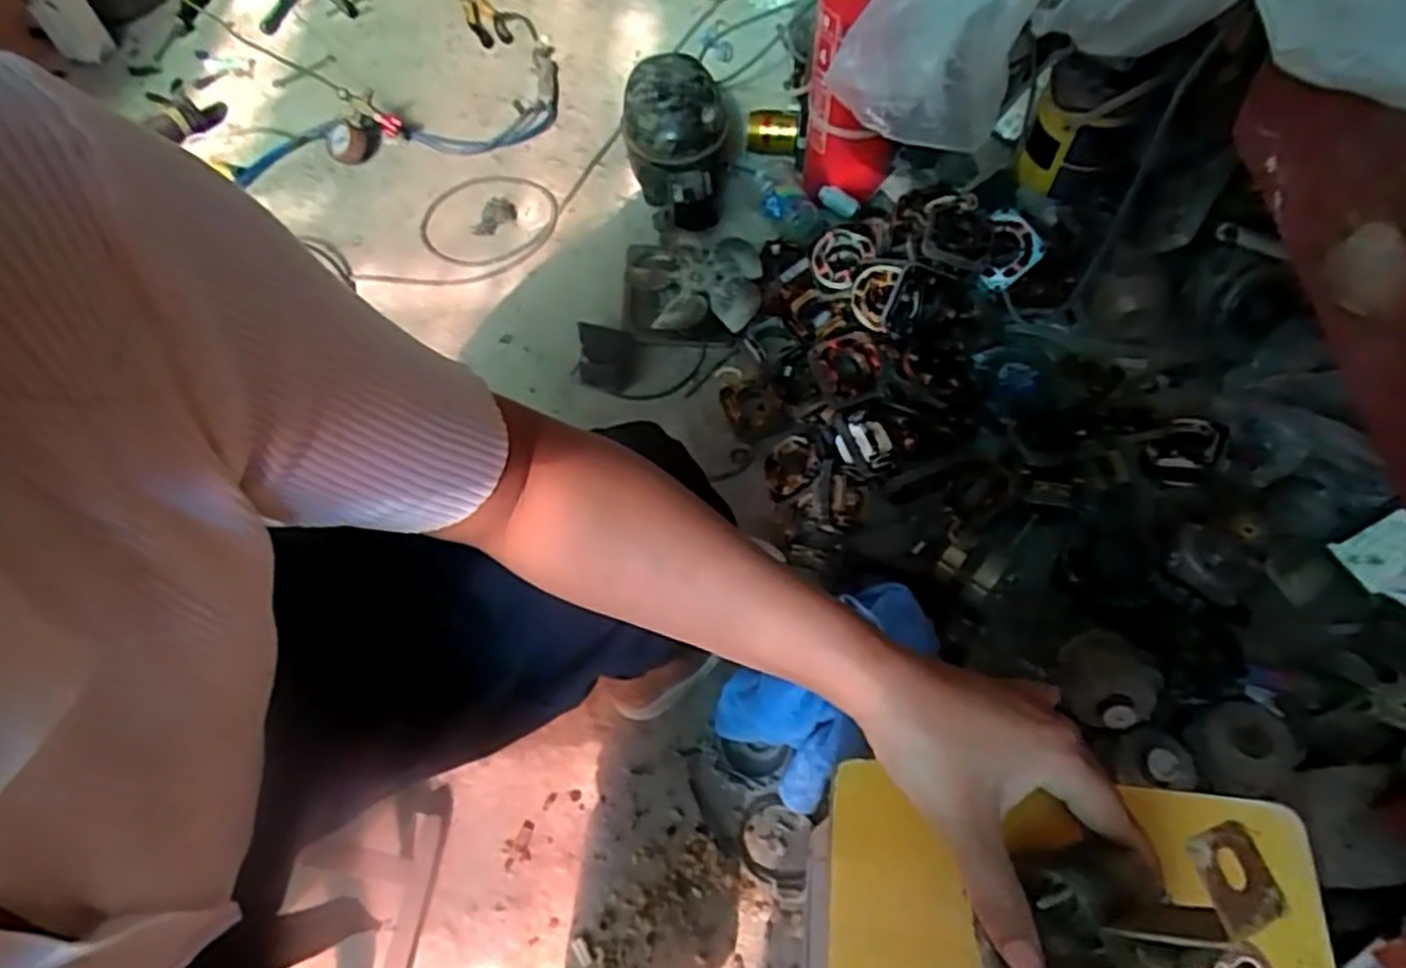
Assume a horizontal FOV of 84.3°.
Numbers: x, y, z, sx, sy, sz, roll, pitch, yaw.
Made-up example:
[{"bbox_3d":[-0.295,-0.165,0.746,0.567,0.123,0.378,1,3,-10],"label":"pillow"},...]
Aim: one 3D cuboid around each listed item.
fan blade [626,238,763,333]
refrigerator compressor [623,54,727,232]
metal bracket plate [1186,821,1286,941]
[{"bbox_3d":[-0.012,-0.278,1.062,0.179,0.049,0.171,-4,62,-1],"label":"fan blade"},{"bbox_3d":[-0.039,-0.477,1.122,0.145,0.167,0.174,-3,62,0],"label":"refrigerator compressor"},{"bbox_3d":[0.166,0.123,0.242,0.023,0.004,0.030,-16,73,-10],"label":"metal bracket plate"}]

